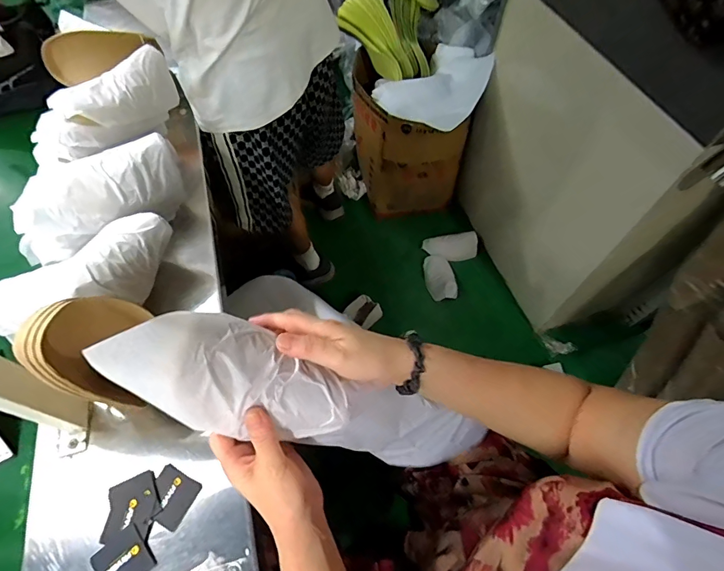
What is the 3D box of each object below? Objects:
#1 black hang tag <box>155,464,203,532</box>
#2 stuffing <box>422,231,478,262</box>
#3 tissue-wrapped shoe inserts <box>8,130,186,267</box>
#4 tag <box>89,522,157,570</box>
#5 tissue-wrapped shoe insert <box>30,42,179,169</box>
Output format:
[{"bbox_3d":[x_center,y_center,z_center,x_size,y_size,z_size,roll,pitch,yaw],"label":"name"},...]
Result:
[{"bbox_3d":[-0.215,0.238,0.453,0.049,0.004,0.051,30,60,5],"label":"black hang tag"},{"bbox_3d":[0.334,-0.144,1.525,0.195,0.085,0.086,1,57,-1],"label":"stuffing"},{"bbox_3d":[-0.382,-0.124,0.589,0.241,0.104,0.089,-36,65,-22],"label":"tissue-wrapped shoe inserts"},{"bbox_3d":[-0.251,0.288,0.422,0.050,0.006,0.050,-36,65,-23],"label":"tag"},{"bbox_3d":[-0.392,-0.267,0.618,0.081,0.089,0.236,39,64,21],"label":"tissue-wrapped shoe insert"}]

